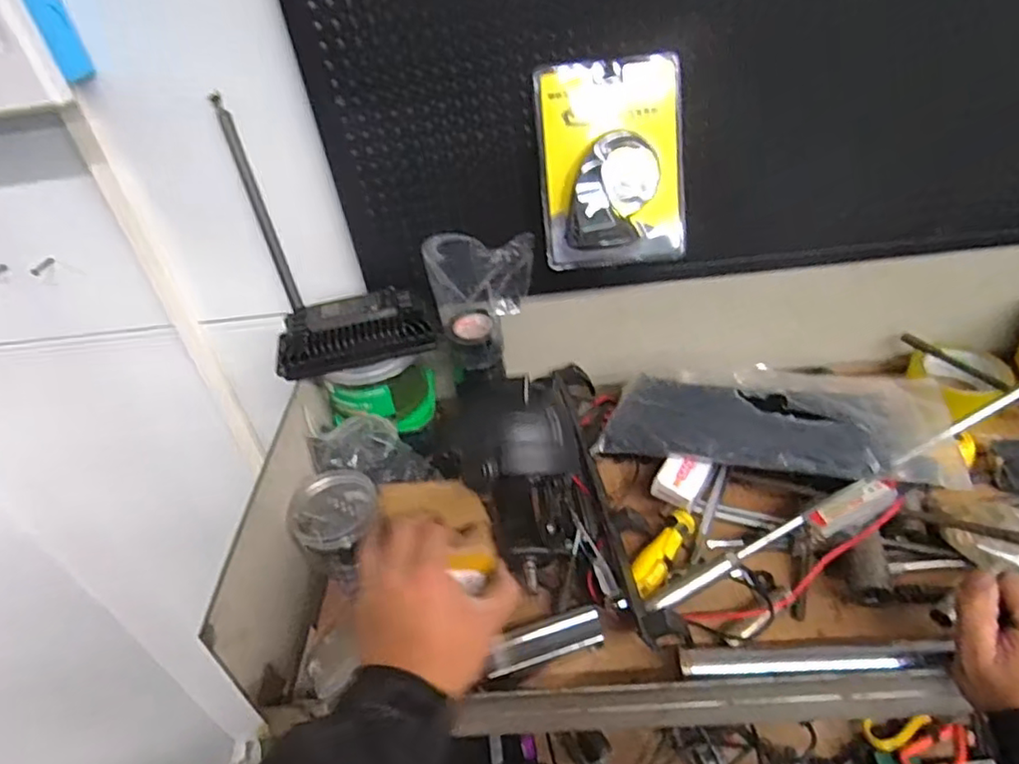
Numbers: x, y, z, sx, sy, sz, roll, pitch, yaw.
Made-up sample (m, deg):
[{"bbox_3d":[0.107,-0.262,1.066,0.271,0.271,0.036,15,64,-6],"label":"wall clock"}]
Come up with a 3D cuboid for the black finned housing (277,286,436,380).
[{"bbox_3d":[-0.164,-0.059,0.672,0.169,0.050,0.080,-12,39,-5],"label":"black finned housing"}]

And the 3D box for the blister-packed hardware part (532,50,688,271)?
[{"bbox_3d":[0.097,-0.208,0.590,0.135,0.186,0.034,-5,7,4],"label":"blister-packed hardware part"}]

